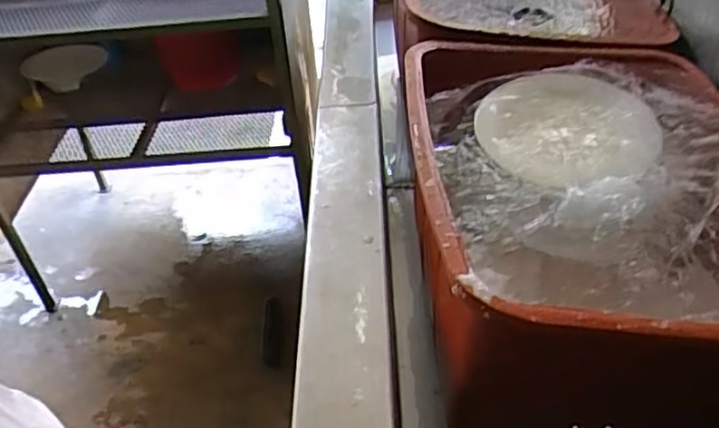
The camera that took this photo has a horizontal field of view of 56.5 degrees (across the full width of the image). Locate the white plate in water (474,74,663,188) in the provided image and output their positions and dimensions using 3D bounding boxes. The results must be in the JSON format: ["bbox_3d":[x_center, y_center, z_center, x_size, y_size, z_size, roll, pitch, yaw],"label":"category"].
[{"bbox_3d":[0.279,-0.116,0.896,0.233,0.034,0.227,-3,40,2],"label":"white plate in water"}]

